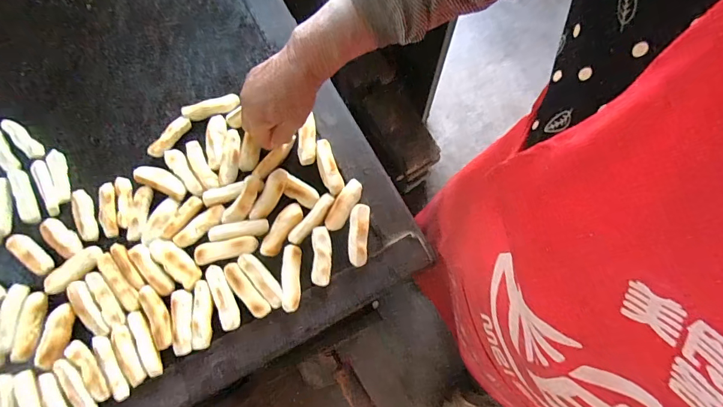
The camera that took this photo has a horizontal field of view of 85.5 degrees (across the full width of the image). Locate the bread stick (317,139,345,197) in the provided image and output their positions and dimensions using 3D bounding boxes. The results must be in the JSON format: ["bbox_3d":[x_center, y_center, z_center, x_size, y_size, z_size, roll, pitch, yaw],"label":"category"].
[{"bbox_3d":[-0.041,-0.044,0.476,0.023,0.013,0.071,-20,76,-4],"label":"bread stick"}]

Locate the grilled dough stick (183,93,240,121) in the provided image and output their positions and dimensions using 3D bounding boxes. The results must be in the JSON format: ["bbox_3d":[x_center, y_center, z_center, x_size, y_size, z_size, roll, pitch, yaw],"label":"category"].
[{"bbox_3d":[-0.192,-0.121,0.496,0.070,0.011,0.020,-14,76,-2],"label":"grilled dough stick"}]

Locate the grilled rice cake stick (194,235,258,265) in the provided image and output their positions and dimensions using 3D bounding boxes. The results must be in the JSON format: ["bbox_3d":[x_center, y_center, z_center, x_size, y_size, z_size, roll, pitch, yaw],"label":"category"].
[{"bbox_3d":[-0.156,0.052,0.448,0.072,0.008,0.023,-12,76,-2],"label":"grilled rice cake stick"}]

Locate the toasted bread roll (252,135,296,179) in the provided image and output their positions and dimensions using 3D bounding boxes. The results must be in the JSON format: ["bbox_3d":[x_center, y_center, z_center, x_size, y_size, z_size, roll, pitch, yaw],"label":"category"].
[{"bbox_3d":[-0.103,-0.055,0.469,0.065,0.013,0.015,-40,78,2],"label":"toasted bread roll"}]

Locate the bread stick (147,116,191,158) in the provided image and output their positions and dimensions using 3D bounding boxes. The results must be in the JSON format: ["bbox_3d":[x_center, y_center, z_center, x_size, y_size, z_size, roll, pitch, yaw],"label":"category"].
[{"bbox_3d":[-0.240,-0.083,0.488,0.017,0.017,0.063,37,79,10],"label":"bread stick"}]

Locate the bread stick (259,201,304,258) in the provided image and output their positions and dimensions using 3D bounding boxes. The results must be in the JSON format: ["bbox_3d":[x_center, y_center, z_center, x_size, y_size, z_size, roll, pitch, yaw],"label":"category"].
[{"bbox_3d":[-0.093,0.029,0.450,0.025,0.012,0.068,32,78,9],"label":"bread stick"}]

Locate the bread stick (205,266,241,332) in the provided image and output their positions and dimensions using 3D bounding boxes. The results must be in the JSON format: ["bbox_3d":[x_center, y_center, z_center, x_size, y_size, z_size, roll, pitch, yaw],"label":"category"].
[{"bbox_3d":[-0.154,0.104,0.435,0.021,0.011,0.073,-21,76,-4],"label":"bread stick"}]

